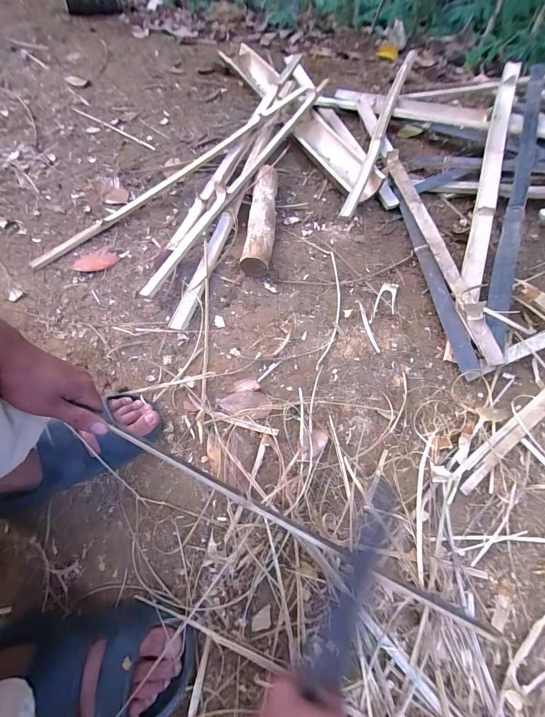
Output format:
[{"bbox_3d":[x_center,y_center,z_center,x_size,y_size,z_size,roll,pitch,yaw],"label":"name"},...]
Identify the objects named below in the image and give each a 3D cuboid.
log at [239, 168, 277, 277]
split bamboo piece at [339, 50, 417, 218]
[{"bbox_3d":[-0.024,-0.329,0.721,0.062,0.061,0.305,3,64,3],"label":"log"},{"bbox_3d":[0.296,-0.633,0.828,0.036,0.043,0.774,19,63,9],"label":"split bamboo piece"}]

